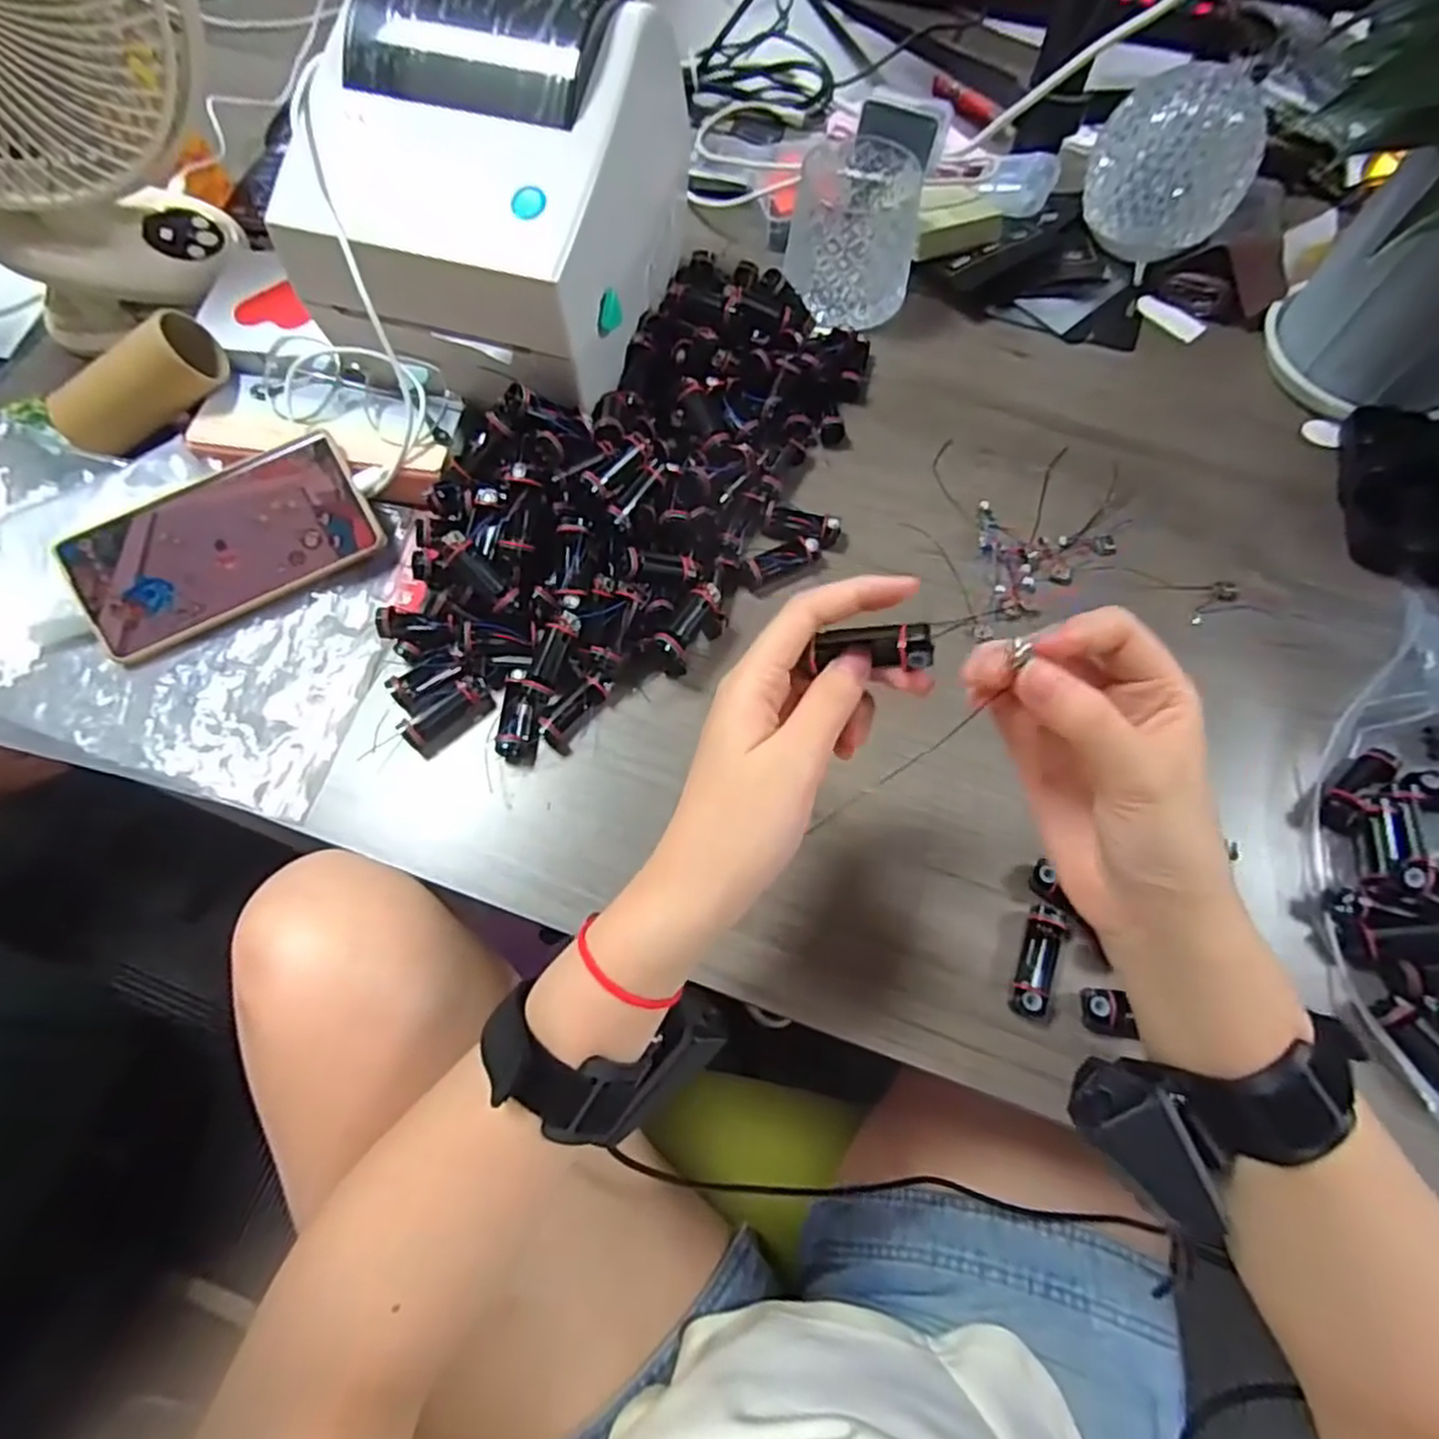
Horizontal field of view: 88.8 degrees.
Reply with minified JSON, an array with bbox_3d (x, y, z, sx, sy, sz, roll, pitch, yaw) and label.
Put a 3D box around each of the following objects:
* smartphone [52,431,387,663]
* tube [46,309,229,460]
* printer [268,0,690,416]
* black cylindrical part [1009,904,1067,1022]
[{"bbox_3d":[-0.283,-0.099,0.418,0.163,0.007,0.075,-26,96,-7],"label":"smartphone"},{"bbox_3d":[-0.354,-0.199,0.440,0.106,0.047,0.040,-30,71,8],"label":"tube"},{"bbox_3d":[-0.129,-0.299,0.414,0.174,0.132,0.206,13,68,5],"label":"printer"},{"bbox_3d":[0.154,0.116,0.350,0.021,0.014,0.051,17,69,7],"label":"black cylindrical part"}]

